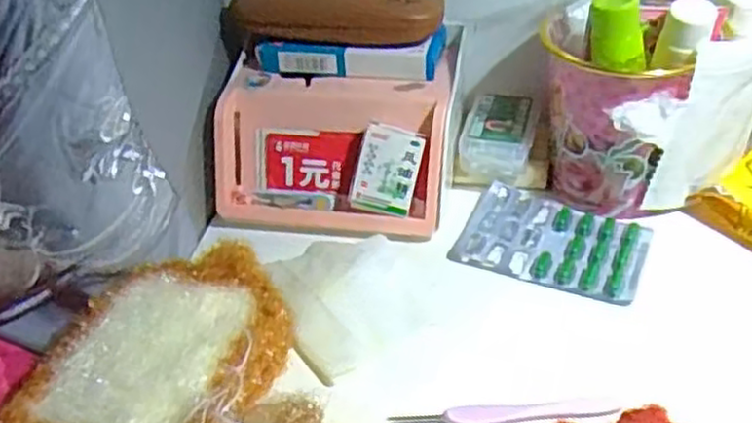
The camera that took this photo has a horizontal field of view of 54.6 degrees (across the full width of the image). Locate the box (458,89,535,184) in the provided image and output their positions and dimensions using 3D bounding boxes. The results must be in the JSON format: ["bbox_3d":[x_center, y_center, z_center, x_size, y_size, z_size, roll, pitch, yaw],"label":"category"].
[{"bbox_3d":[0.094,-0.059,0.556,0.050,0.032,0.078,6,38,14],"label":"box"}]

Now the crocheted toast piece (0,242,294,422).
[{"bbox_3d":[-0.116,0.082,0.398,0.123,0.040,0.152,8,38,16],"label":"crocheted toast piece"}]

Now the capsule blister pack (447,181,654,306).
[{"bbox_3d":[0.121,0.017,0.496,0.118,0.008,0.080,14,40,23],"label":"capsule blister pack"}]

